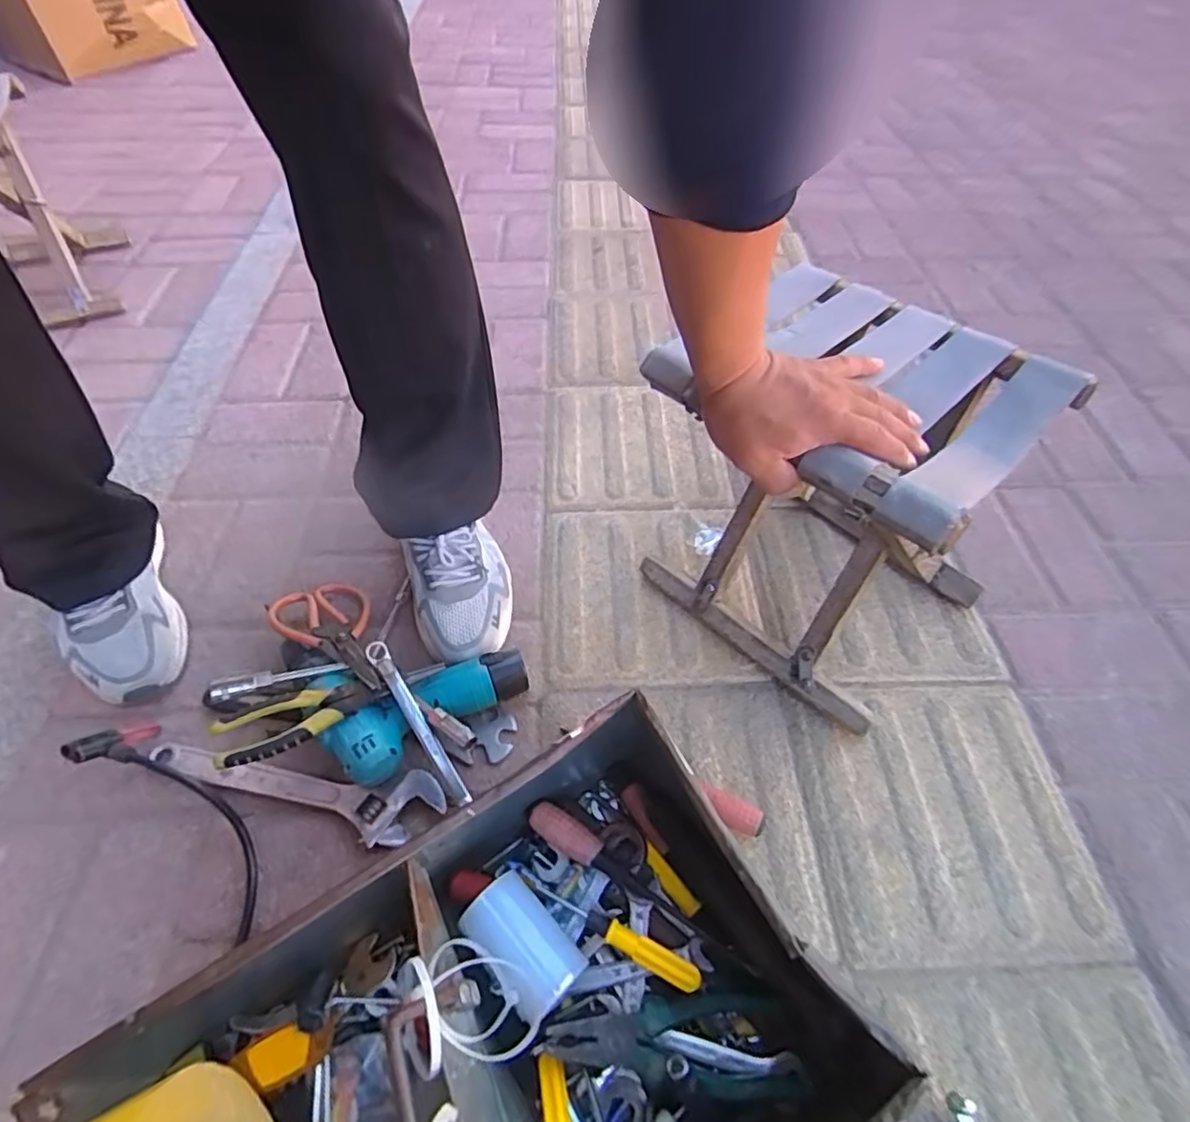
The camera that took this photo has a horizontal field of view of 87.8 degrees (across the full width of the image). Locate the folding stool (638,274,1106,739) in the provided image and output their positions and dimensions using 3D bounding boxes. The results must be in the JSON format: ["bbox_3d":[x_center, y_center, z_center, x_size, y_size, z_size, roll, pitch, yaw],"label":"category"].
[{"bbox_3d":[0.228,-0.069,0.604,0.274,0.276,0.293,-40,61,-21],"label":"folding stool"}]

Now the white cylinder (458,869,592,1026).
[{"bbox_3d":[-0.053,0.276,0.447,0.054,0.042,0.091,-37,60,-24],"label":"white cylinder"}]

